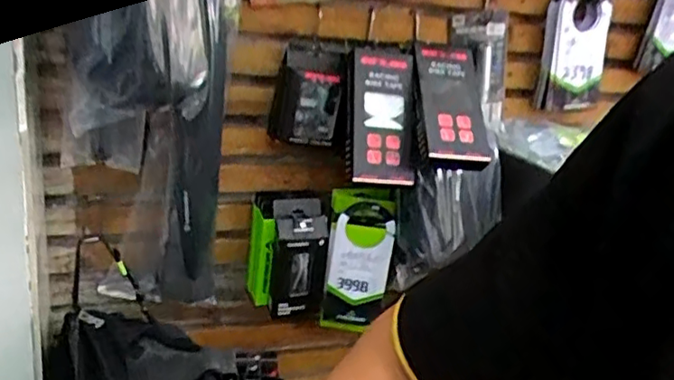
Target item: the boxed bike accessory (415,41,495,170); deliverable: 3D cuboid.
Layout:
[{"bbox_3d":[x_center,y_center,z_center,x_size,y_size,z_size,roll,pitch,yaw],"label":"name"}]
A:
[{"bbox_3d":[0.172,-0.128,0.934,0.103,0.050,0.229,4,55,-6],"label":"boxed bike accessory"}]

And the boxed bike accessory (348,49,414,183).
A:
[{"bbox_3d":[0.065,-0.114,0.917,0.096,0.208,0.043,3,-13,-10],"label":"boxed bike accessory"}]

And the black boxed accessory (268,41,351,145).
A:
[{"bbox_3d":[-0.039,-0.146,0.933,0.097,0.151,0.043,4,6,-29],"label":"black boxed accessory"}]

